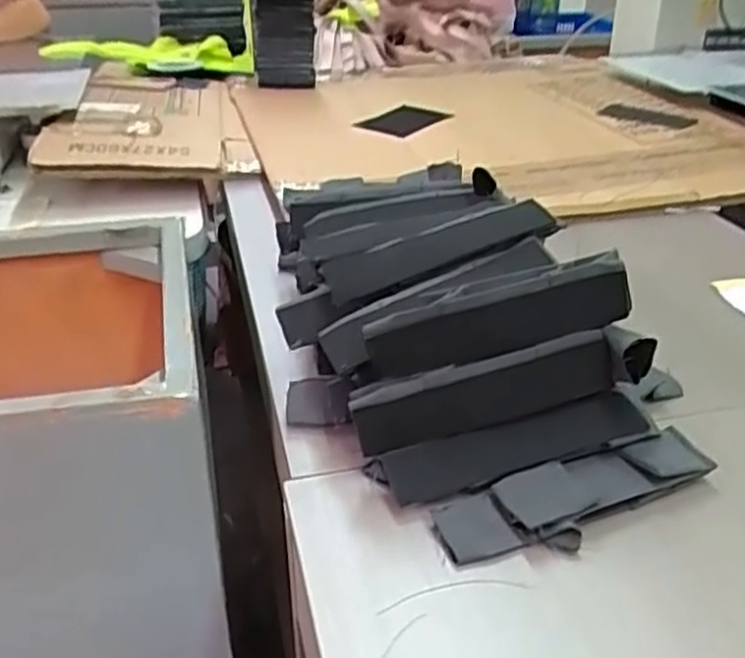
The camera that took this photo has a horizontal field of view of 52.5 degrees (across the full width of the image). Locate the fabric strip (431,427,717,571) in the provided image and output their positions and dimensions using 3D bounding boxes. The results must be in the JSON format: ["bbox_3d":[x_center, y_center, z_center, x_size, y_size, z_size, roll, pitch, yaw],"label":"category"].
[{"bbox_3d":[0.134,0.111,0.491,0.189,0.021,0.056,-10,32,-17],"label":"fabric strip"}]

